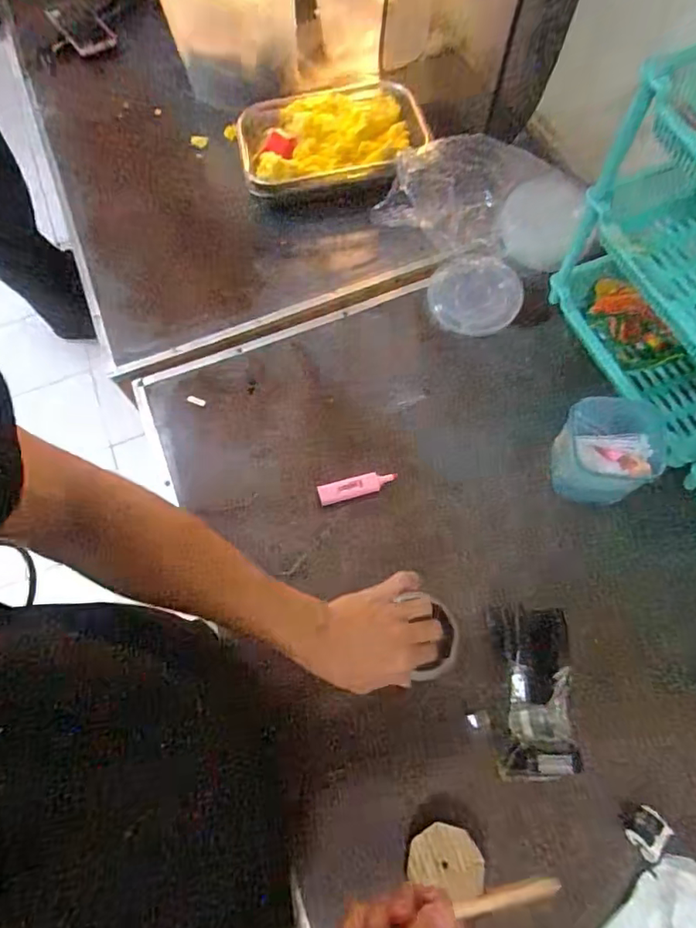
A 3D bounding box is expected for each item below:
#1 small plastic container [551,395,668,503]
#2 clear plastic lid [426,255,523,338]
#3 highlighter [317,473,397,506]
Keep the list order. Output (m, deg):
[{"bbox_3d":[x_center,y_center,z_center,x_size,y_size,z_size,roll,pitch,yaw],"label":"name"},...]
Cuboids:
[{"bbox_3d":[0.306,-0.013,0.634,0.109,0.085,0.109,21,68,11],"label":"small plastic container"},{"bbox_3d":[0.185,-0.247,0.789,0.131,0.009,0.117,14,86,16],"label":"clear plastic lid"},{"bbox_3d":[0.012,0.030,0.678,0.099,0.009,0.026,-12,66,-3],"label":"highlighter"}]

